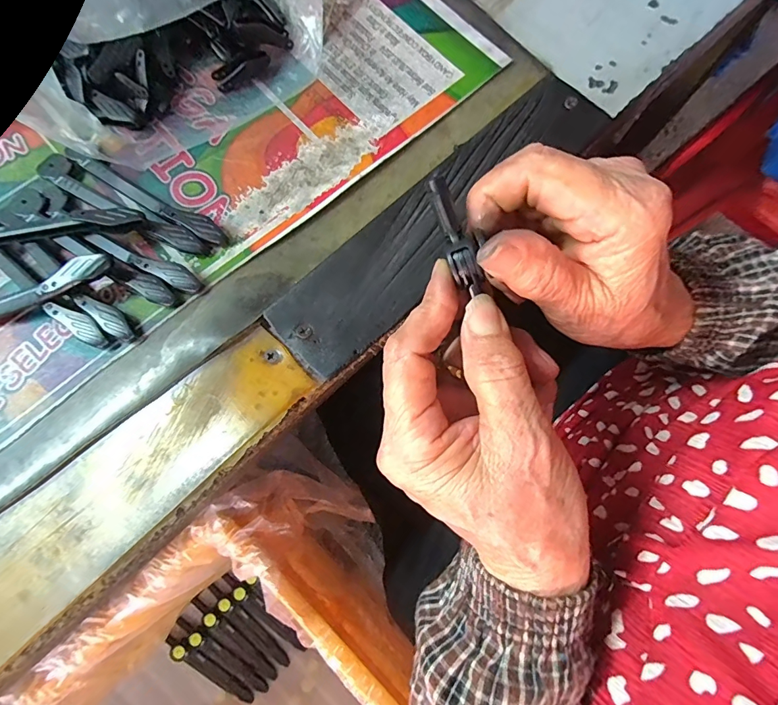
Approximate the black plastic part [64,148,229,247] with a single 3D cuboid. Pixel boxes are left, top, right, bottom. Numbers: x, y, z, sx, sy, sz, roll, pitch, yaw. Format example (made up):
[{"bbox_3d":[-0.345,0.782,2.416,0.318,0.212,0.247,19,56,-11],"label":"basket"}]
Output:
[{"bbox_3d":[-0.134,-0.086,0.233,0.106,0.008,0.013,29,76,7],"label":"black plastic part"}]

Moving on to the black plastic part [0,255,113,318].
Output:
[{"bbox_3d":[-0.187,-0.028,0.210,0.104,0.009,0.016,-16,75,8],"label":"black plastic part"}]

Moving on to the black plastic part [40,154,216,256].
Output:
[{"bbox_3d":[-0.146,-0.080,0.229,0.110,0.012,0.015,31,76,7],"label":"black plastic part"}]

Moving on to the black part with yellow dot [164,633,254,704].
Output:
[{"bbox_3d":[-0.204,0.359,0.479,0.117,0.011,0.018,33,78,6],"label":"black part with yellow dot"}]

